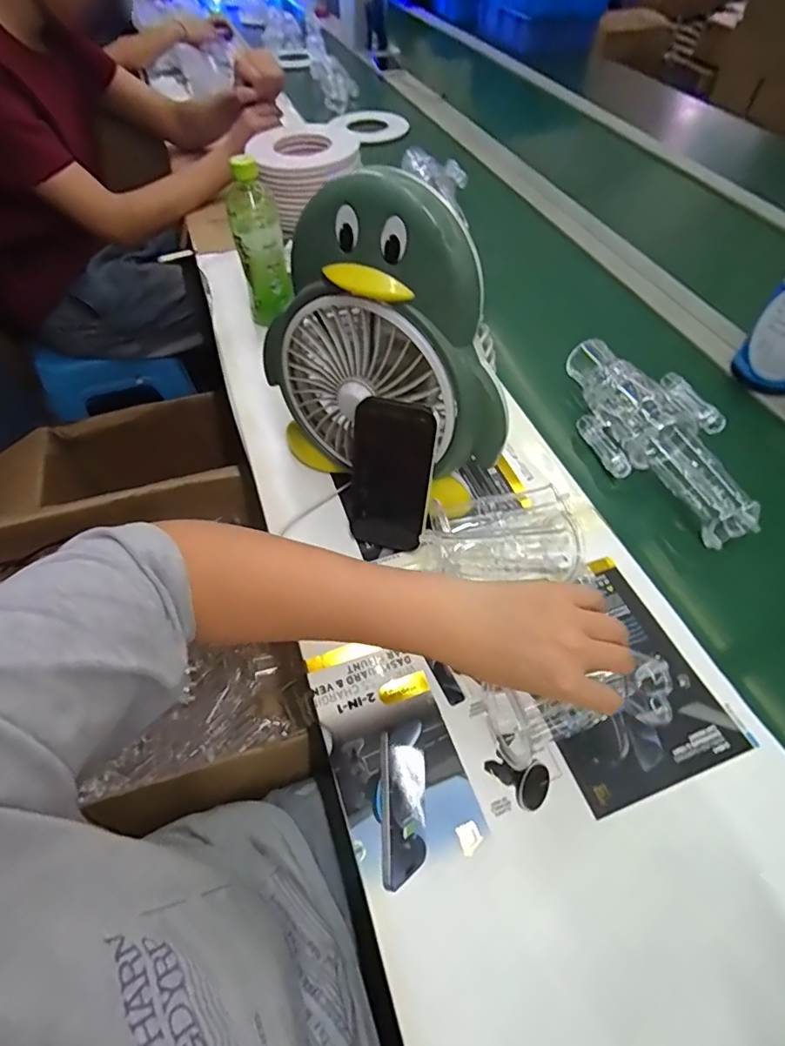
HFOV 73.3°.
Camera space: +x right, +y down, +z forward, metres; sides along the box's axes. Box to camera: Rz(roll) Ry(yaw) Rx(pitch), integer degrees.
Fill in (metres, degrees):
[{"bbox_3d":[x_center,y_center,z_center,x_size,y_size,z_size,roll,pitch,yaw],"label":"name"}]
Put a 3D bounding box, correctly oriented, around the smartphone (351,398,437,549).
[{"bbox_3d":[-0.002,-0.042,0.501,0.074,0.149,0.007,14,33,11],"label":"smartphone"}]

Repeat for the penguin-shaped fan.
[{"bbox_3d":[-0.003,-0.148,0.495,0.238,0.285,0.111,29,59,20],"label":"penguin-shaped fan"}]

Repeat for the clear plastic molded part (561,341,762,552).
[{"bbox_3d":[0.298,-0.109,0.605,0.114,0.054,0.290,-15,54,-10],"label":"clear plastic molded part"}]

